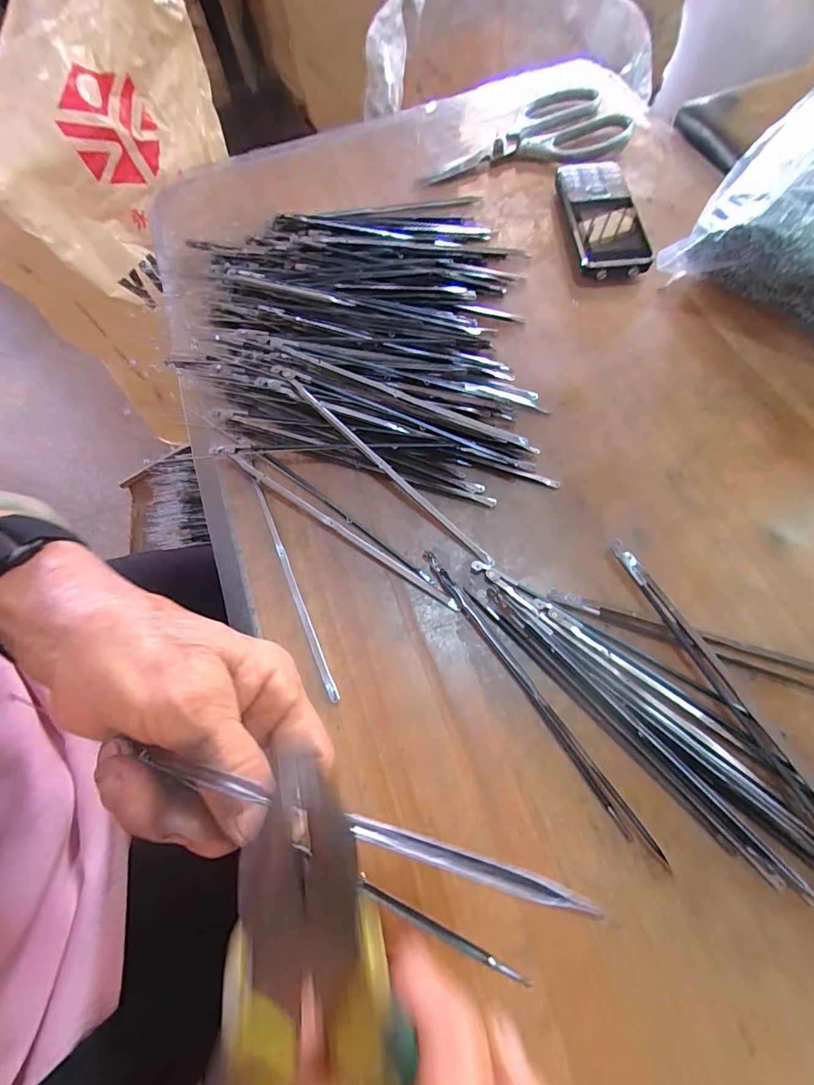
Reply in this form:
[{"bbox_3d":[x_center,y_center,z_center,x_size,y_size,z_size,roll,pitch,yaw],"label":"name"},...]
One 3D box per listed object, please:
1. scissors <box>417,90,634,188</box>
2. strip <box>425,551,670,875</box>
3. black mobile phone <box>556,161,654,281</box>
[{"bbox_3d":[0.099,-0.366,0.393,0.194,0.013,0.088,-18,68,-4],"label":"scissors"},{"bbox_3d":[0.064,0.077,0.226,0.010,0.005,0.181,-33,70,-10],"label":"strip"},{"bbox_3d":[0.157,-0.264,0.348,0.057,0.021,0.136,-2,68,2],"label":"black mobile phone"}]

